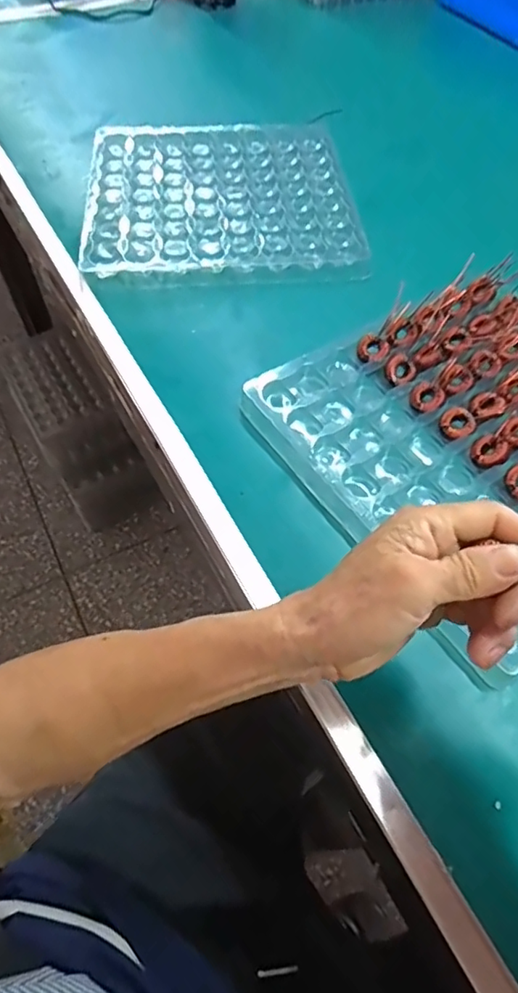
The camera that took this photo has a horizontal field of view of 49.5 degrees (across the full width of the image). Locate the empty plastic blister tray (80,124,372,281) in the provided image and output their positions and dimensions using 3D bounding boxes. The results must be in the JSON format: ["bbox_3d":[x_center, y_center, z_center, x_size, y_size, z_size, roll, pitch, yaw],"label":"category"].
[{"bbox_3d":[-0.044,-0.354,0.650,0.288,0.024,0.316,-4,58,-4],"label":"empty plastic blister tray"}]

